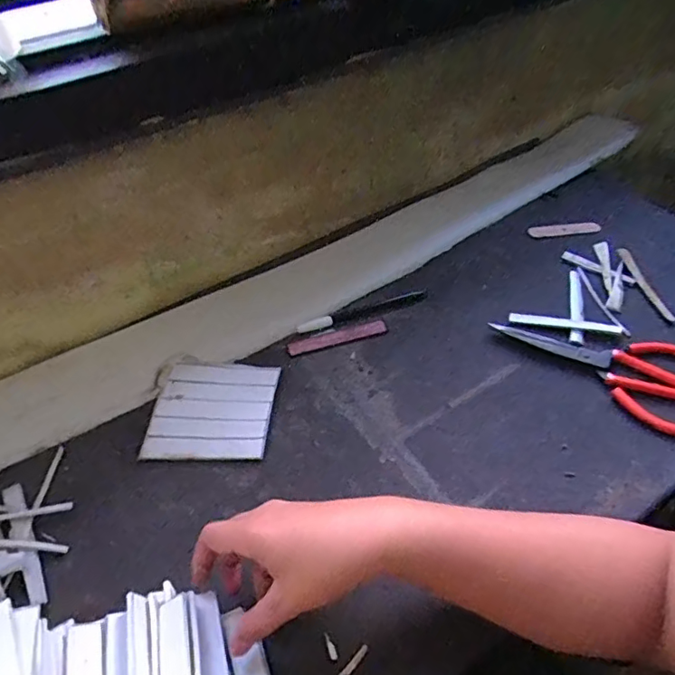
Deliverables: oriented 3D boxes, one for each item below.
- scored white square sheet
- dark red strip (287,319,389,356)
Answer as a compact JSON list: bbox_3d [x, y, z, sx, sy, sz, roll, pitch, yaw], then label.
[{"bbox_3d":[-0.117,0.067,0.499,0.110,0.007,0.100,0,49,5],"label":"scored white square sheet"},{"bbox_3d":[0.000,-0.001,0.557,0.106,0.004,0.018,-16,50,-9],"label":"dark red strip"}]

